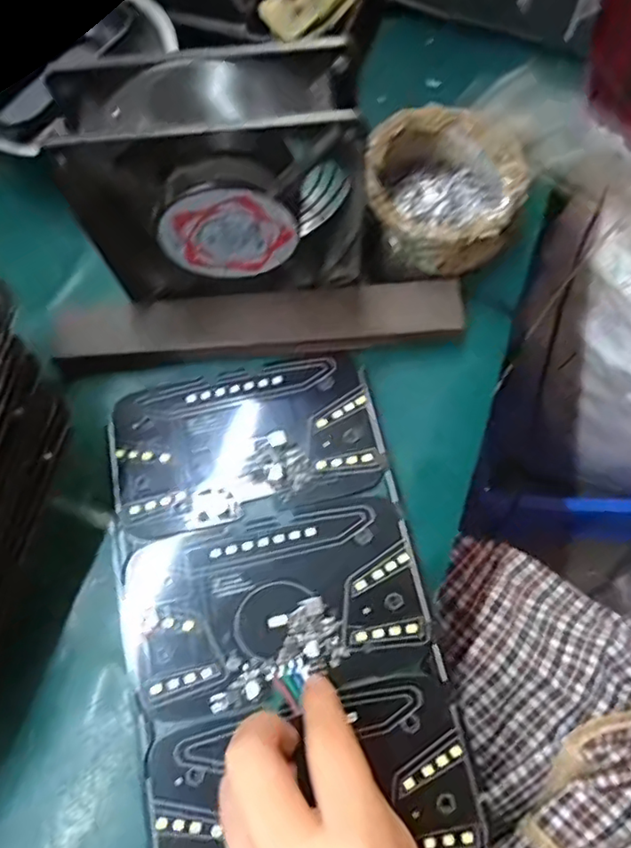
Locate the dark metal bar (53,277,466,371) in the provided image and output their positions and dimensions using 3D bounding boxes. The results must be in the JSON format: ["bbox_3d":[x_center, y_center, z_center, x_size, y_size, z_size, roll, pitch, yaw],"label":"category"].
[{"bbox_3d":[-0.029,-0.054,0.301,0.204,0.017,0.035,-5,71,-2],"label":"dark metal bar"}]

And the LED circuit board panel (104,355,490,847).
[{"bbox_3d":[-0.019,0.078,0.265,0.134,0.010,0.224,-12,71,-5],"label":"LED circuit board panel"}]

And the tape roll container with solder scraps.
[{"bbox_3d":[0.069,-0.123,0.310,0.084,0.035,0.087,0,71,0],"label":"tape roll container with solder scraps"}]

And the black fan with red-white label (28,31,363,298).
[{"bbox_3d":[-0.042,-0.104,0.257,0.121,0.102,0.046,-6,71,-3],"label":"black fan with red-white label"}]

